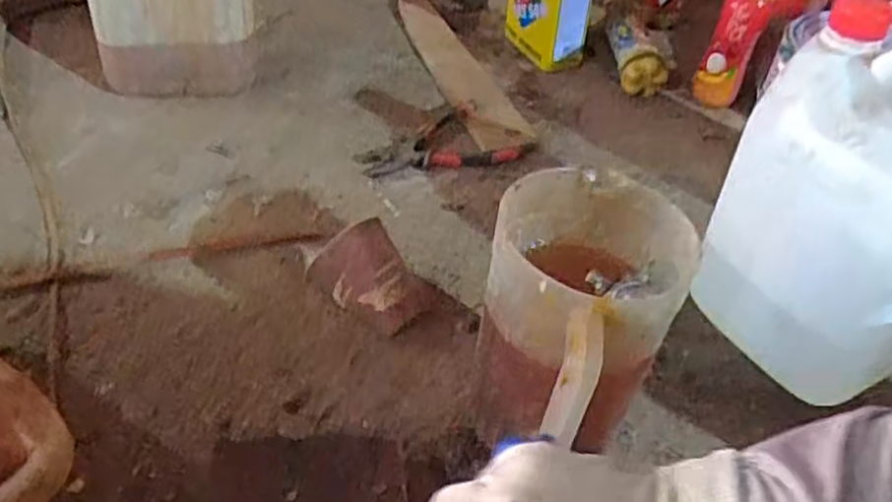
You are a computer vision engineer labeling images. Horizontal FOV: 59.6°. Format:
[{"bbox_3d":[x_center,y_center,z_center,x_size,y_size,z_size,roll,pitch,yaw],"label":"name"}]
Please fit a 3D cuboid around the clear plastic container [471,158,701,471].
[{"bbox_3d":[0.085,0.060,0.566,0.131,0.174,0.181,23,45,18],"label":"clear plastic container"}]

